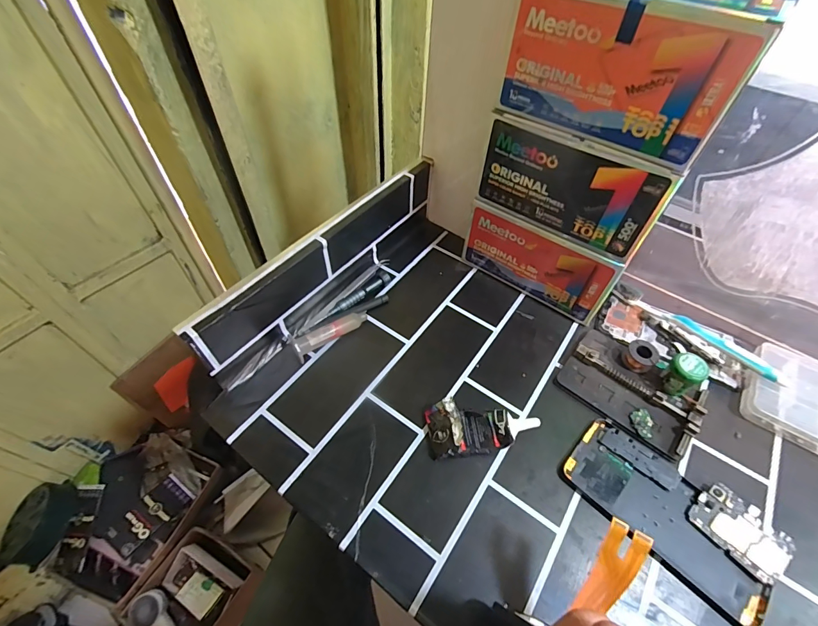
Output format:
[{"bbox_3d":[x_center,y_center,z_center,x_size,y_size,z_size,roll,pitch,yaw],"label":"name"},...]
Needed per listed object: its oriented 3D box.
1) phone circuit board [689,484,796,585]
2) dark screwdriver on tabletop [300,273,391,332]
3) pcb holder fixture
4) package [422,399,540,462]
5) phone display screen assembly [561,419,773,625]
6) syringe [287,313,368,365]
[{"bbox_3d":[0.274,0.179,0.314,0.045,0.004,0.064,-40,60,-16],"label":"phone circuit board"},{"bbox_3d":[-0.072,-0.013,0.451,0.018,0.012,0.122,39,63,23],"label":"dark screwdriver on tabletop"},{"bbox_3d":[0.230,0.075,0.392,0.125,0.021,0.090,36,62,21],"label":"pcb holder fixture"},{"bbox_3d":[0.068,0.105,0.357,0.099,0.027,0.045,-5,56,-4],"label":"package"},{"bbox_3d":[0.219,0.171,0.327,0.162,0.006,0.073,39,63,23],"label":"phone display screen assembly"},{"bbox_3d":[-0.086,0.020,0.418,0.087,0.021,0.024,-33,62,-21],"label":"syringe"}]

